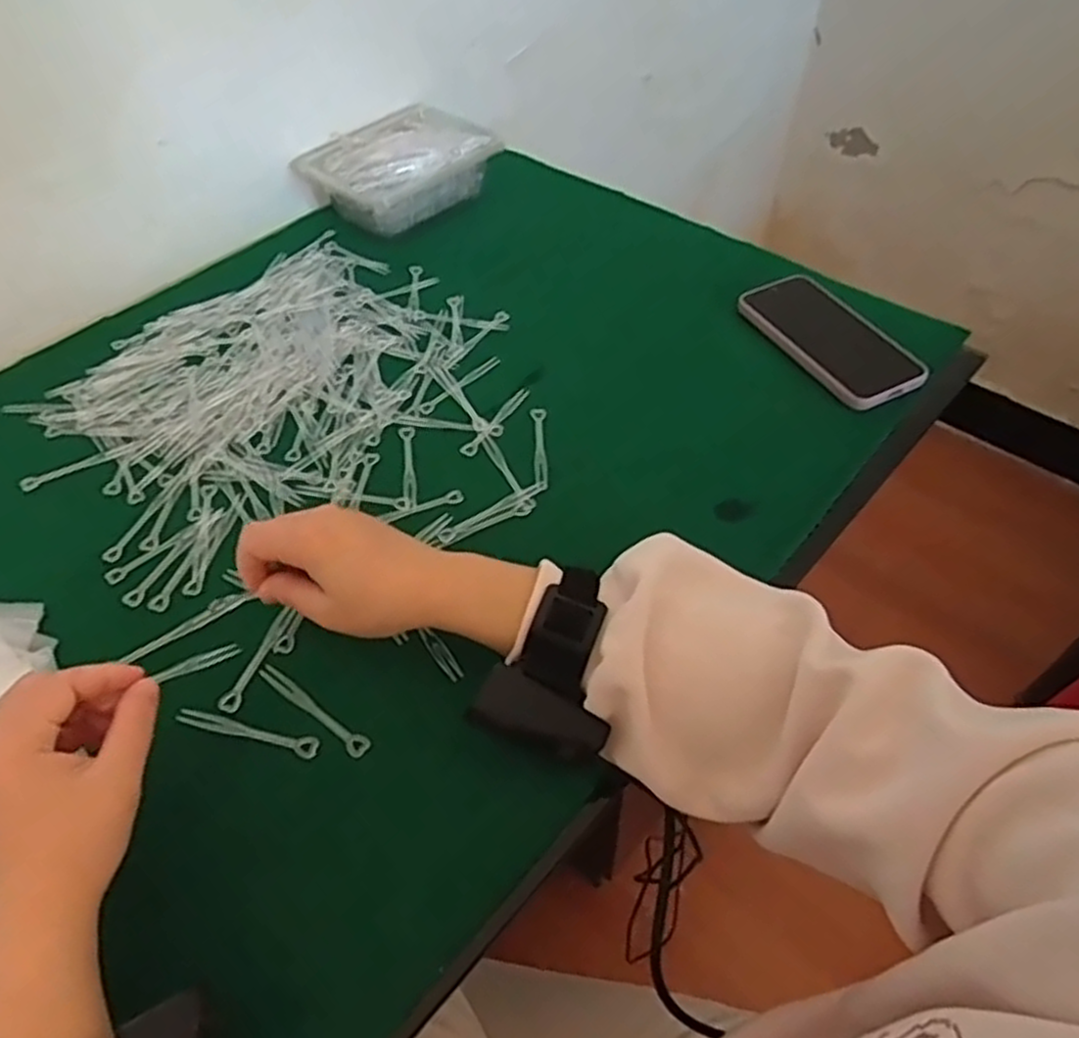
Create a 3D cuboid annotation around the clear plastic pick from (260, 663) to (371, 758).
[{"bbox_3d":[-0.133,0.112,0.464,0.088,0.005,0.011,31,57,25],"label":"clear plastic pick"}]

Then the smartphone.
[{"bbox_3d":[0.245,-0.153,0.660,0.075,0.017,0.159,-26,60,-13],"label":"smartphone"}]

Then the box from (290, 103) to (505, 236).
[{"bbox_3d":[-0.140,-0.360,0.807,0.135,0.068,0.171,30,57,25],"label":"box"}]

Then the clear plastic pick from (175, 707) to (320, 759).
[{"bbox_3d":[-0.169,0.122,0.453,0.084,0.004,0.012,8,50,9],"label":"clear plastic pick"}]

